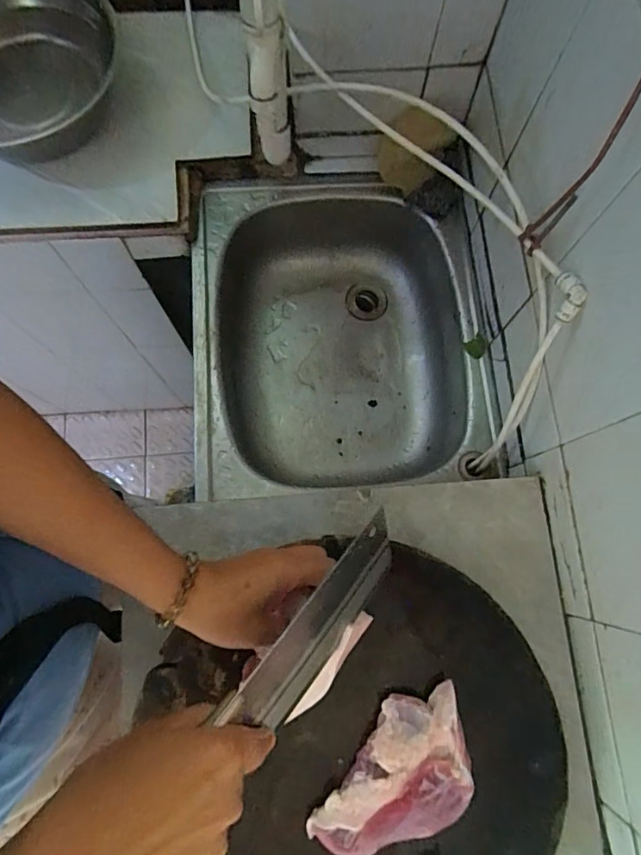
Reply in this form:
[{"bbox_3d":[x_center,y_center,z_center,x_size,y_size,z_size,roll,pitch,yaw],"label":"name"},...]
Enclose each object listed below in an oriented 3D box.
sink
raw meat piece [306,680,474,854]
[{"bbox_3d":[0.020,-0.128,0.668,0.349,0.129,0.386,-4,77,-2],"label":"sink"},{"bbox_3d":[0.050,0.259,0.377,0.131,0.033,0.089,-15,78,-5],"label":"raw meat piece"}]

